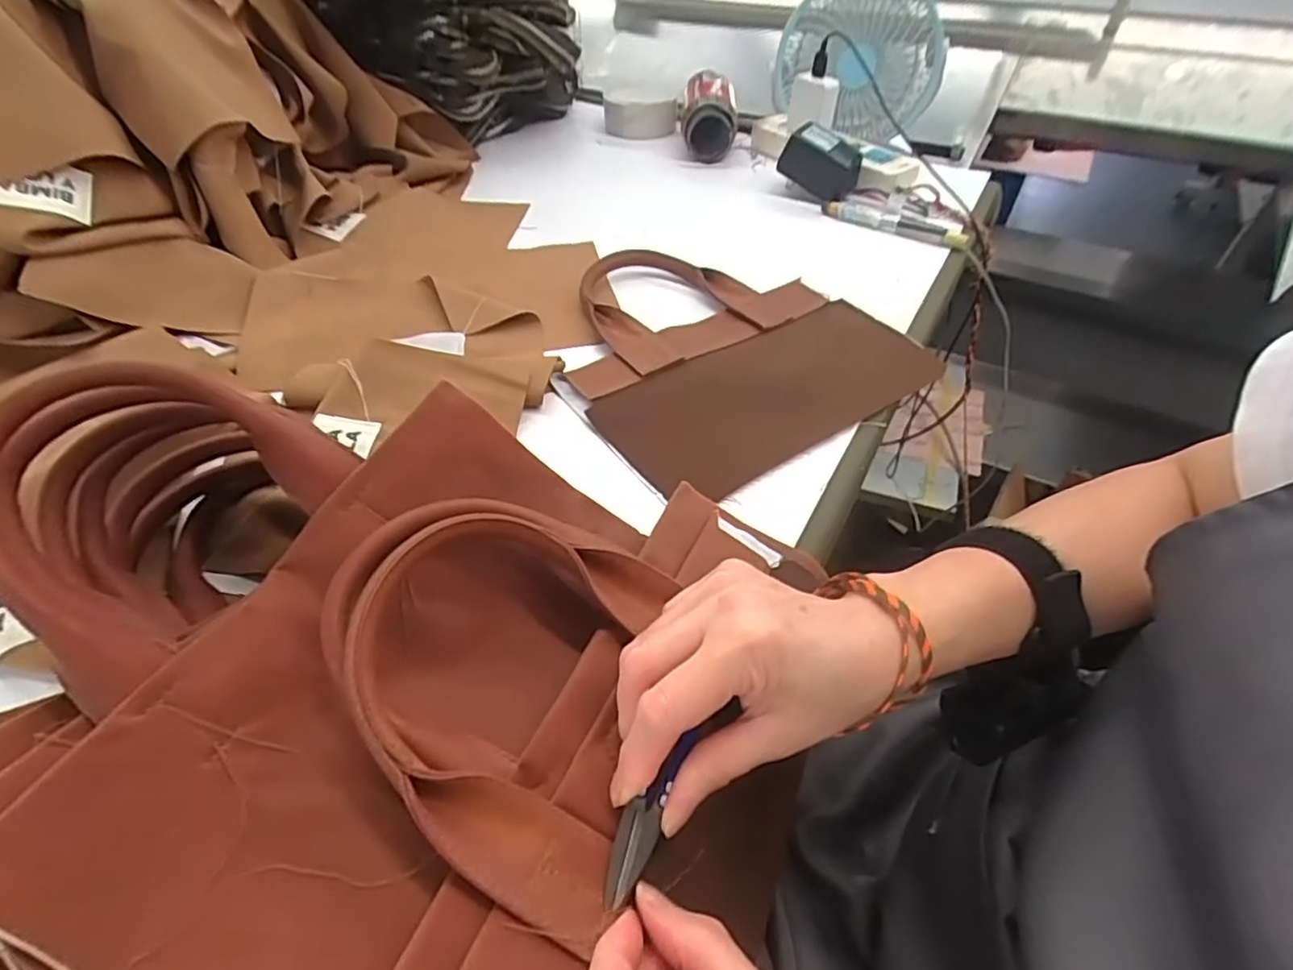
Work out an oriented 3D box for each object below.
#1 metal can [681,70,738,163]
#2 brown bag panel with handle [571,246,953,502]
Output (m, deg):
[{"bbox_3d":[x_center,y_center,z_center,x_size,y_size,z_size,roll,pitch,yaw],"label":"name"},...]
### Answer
[{"bbox_3d":[0.072,-0.422,0.739,0.064,0.065,0.077,3,46,4],"label":"metal can"},{"bbox_3d":[0.048,-0.113,0.490,0.237,0.016,0.256,-27,51,-23],"label":"brown bag panel with handle"}]

